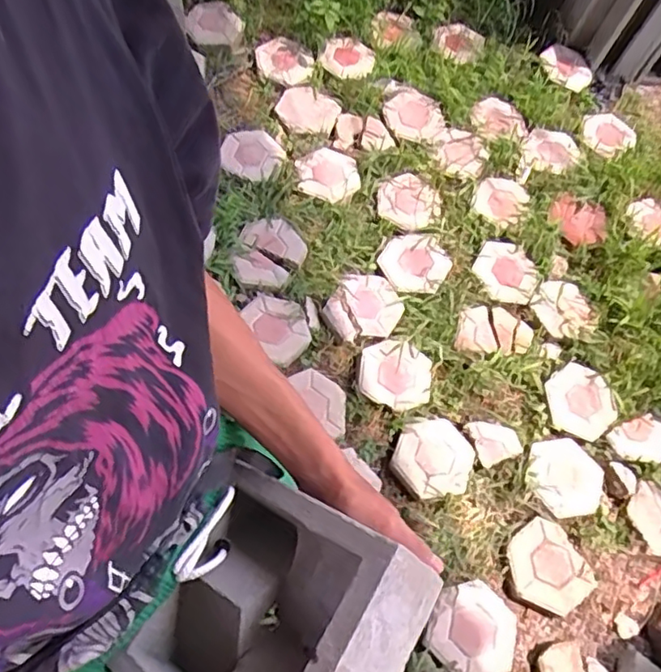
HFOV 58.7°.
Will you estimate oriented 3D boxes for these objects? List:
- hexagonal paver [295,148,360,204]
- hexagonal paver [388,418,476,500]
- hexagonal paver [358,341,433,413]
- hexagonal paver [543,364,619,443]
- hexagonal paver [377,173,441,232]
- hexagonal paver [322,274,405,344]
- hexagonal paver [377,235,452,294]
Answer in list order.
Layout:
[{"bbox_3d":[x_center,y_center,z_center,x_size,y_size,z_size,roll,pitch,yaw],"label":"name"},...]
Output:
[{"bbox_3d":[-0.008,-0.505,1.837,0.189,0.038,0.201,-5,65,-10],"label":"hexagonal paver"},{"bbox_3d":[0.267,0.309,1.513,0.199,0.048,0.208,26,66,11],"label":"hexagonal paver"},{"bbox_3d":[0.177,0.107,1.593,0.201,0.033,0.186,8,64,-4],"label":"hexagonal paver"},{"bbox_3d":[0.687,0.185,1.627,0.190,0.033,0.195,-32,73,-20],"label":"hexagonal paver"},{"bbox_3d":[0.242,-0.416,1.826,0.189,0.035,0.183,41,66,12],"label":"hexagonal paver"},{"bbox_3d":[0.098,-0.079,1.655,0.192,0.026,0.205,33,65,9],"label":"hexagonal paver"},{"bbox_3d":[0.251,-0.212,1.734,0.186,0.031,0.191,-20,69,-16],"label":"hexagonal paver"}]

